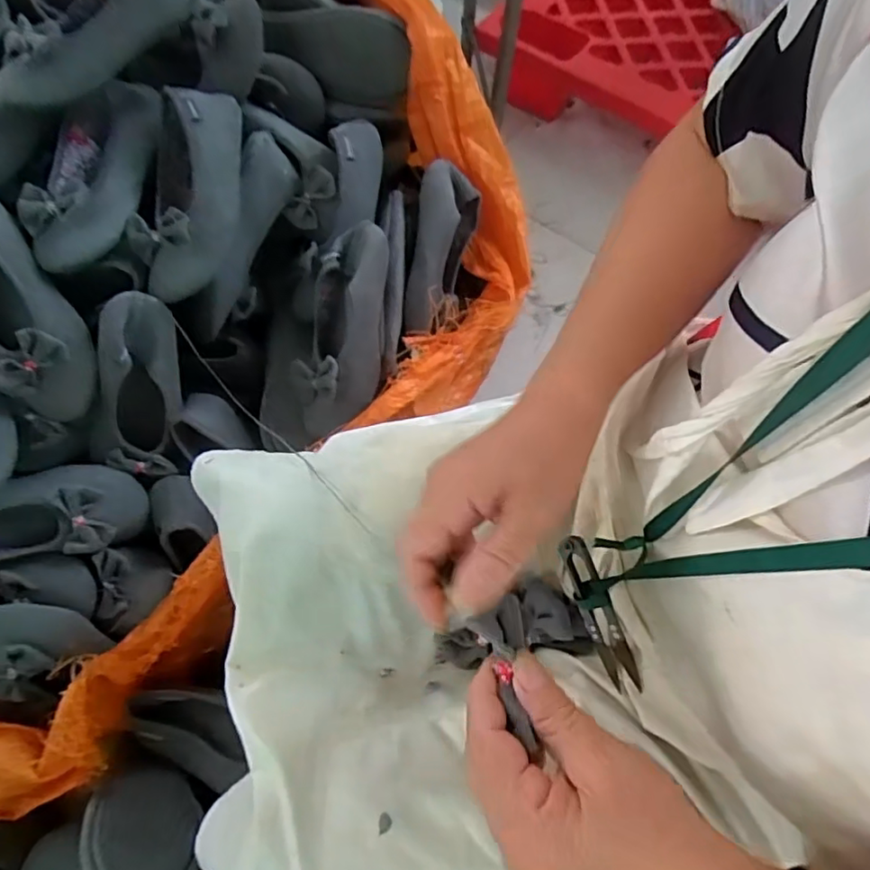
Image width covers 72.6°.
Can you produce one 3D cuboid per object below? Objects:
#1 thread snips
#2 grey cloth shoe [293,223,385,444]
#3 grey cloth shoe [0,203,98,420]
[{"bbox_3d":[0.103,0.114,0.378,0.014,0.024,0.104,-24,95,-13],"label":"thread snips"},{"bbox_3d":[-0.101,-0.121,0.657,0.092,0.060,0.239,7,78,1],"label":"grey cloth shoe"},{"bbox_3d":[-0.429,-0.133,0.609,0.103,0.057,0.246,-23,98,-13],"label":"grey cloth shoe"}]

